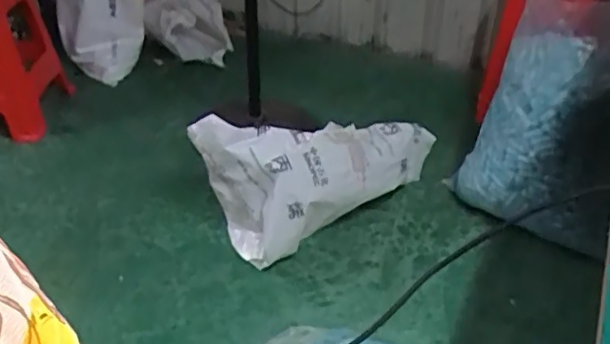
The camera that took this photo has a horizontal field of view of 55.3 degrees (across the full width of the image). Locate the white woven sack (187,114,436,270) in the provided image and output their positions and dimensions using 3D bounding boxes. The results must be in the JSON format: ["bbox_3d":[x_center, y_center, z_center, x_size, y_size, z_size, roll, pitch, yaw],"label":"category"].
[{"bbox_3d":[0.090,-0.022,1.665,0.714,0.306,0.343,-18,40,-22],"label":"white woven sack"}]

